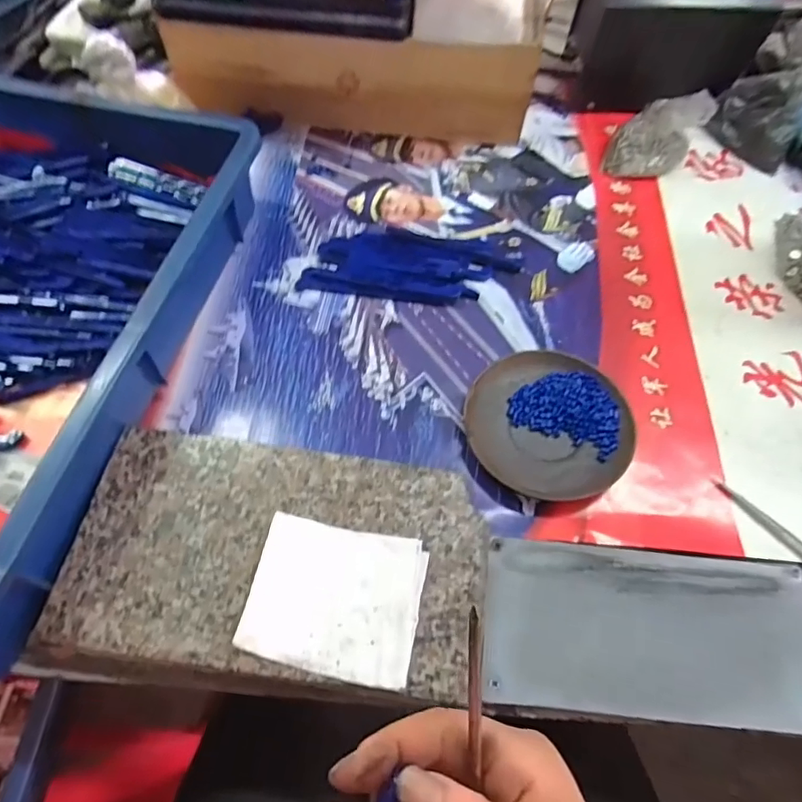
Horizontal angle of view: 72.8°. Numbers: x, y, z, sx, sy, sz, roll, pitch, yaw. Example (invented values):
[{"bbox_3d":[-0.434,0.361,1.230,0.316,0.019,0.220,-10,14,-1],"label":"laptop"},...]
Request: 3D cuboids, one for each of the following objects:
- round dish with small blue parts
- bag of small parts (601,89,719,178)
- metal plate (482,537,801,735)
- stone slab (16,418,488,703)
[{"bbox_3d":[0.103,0.015,0.386,0.112,0.016,0.111,0,60,-1],"label":"round dish with small blue parts"},{"bbox_3d":[0.241,-0.251,0.512,0.072,0.060,0.071,28,63,14],"label":"bag of small parts"},{"bbox_3d":[0.149,0.136,0.323,0.196,0.008,0.092,5,60,2],"label":"metal plate"},{"bbox_3d":[-0.074,0.097,0.331,0.241,0.023,0.138,7,60,3],"label":"stone slab"}]

